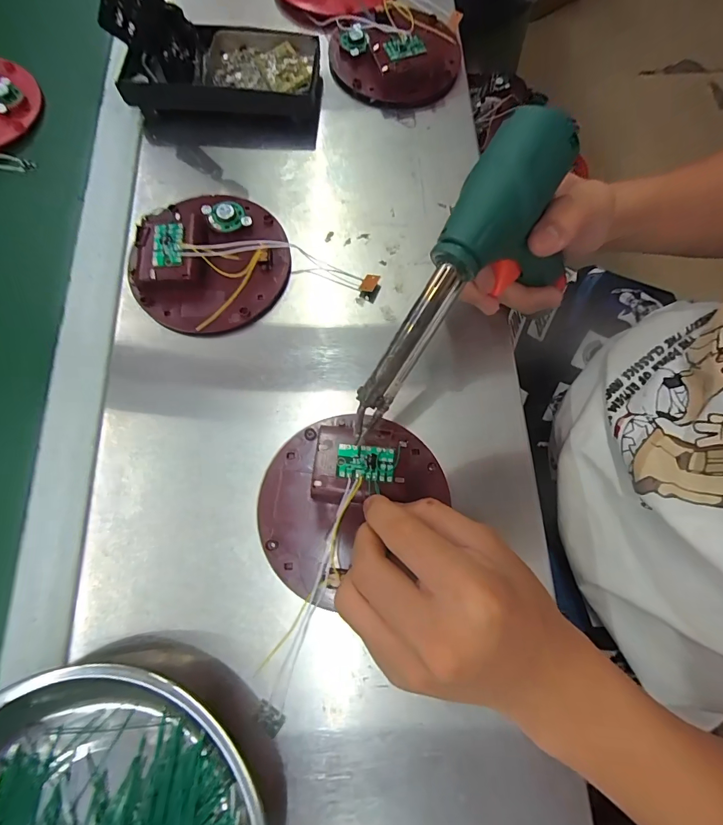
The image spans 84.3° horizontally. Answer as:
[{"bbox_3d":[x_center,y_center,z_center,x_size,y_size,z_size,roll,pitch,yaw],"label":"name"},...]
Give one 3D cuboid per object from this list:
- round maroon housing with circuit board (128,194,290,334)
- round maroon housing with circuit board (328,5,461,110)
[{"bbox_3d":[-0.113,-0.118,0.302,0.109,0.023,0.115,0,73,0],"label":"round maroon housing with circuit board"},{"bbox_3d":[0.031,-0.335,0.369,0.118,0.031,0.107,-4,73,-2],"label":"round maroon housing with circuit board"}]

